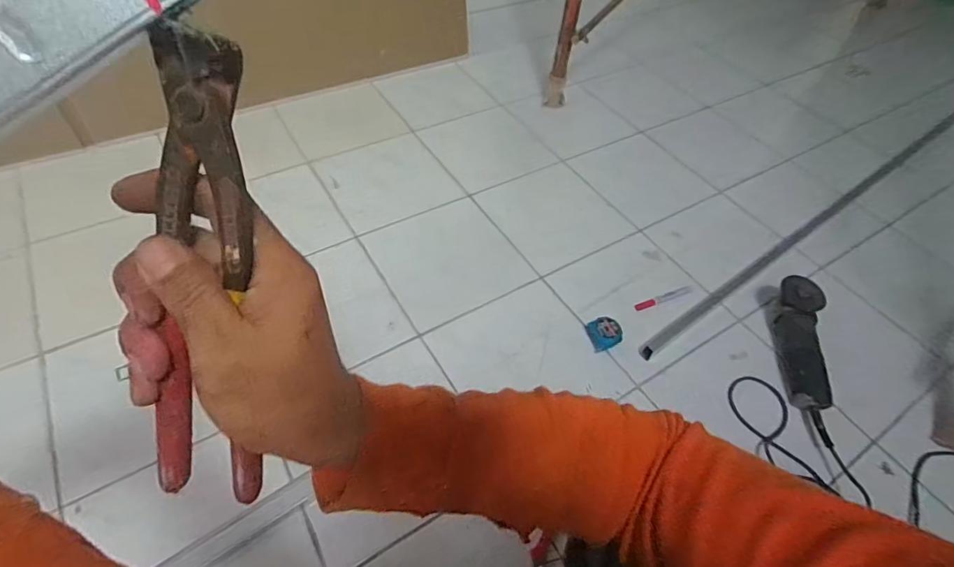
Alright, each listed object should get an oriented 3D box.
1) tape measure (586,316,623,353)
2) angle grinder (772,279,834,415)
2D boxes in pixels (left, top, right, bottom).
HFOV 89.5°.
[{"bbox_3d":[0.248,0.098,0.936,0.056,0.036,0.065,-12,53,-14],"label":"tape measure"},{"bbox_3d":[0.613,0.108,0.905,0.079,0.096,0.244,15,52,7],"label":"angle grinder"}]

